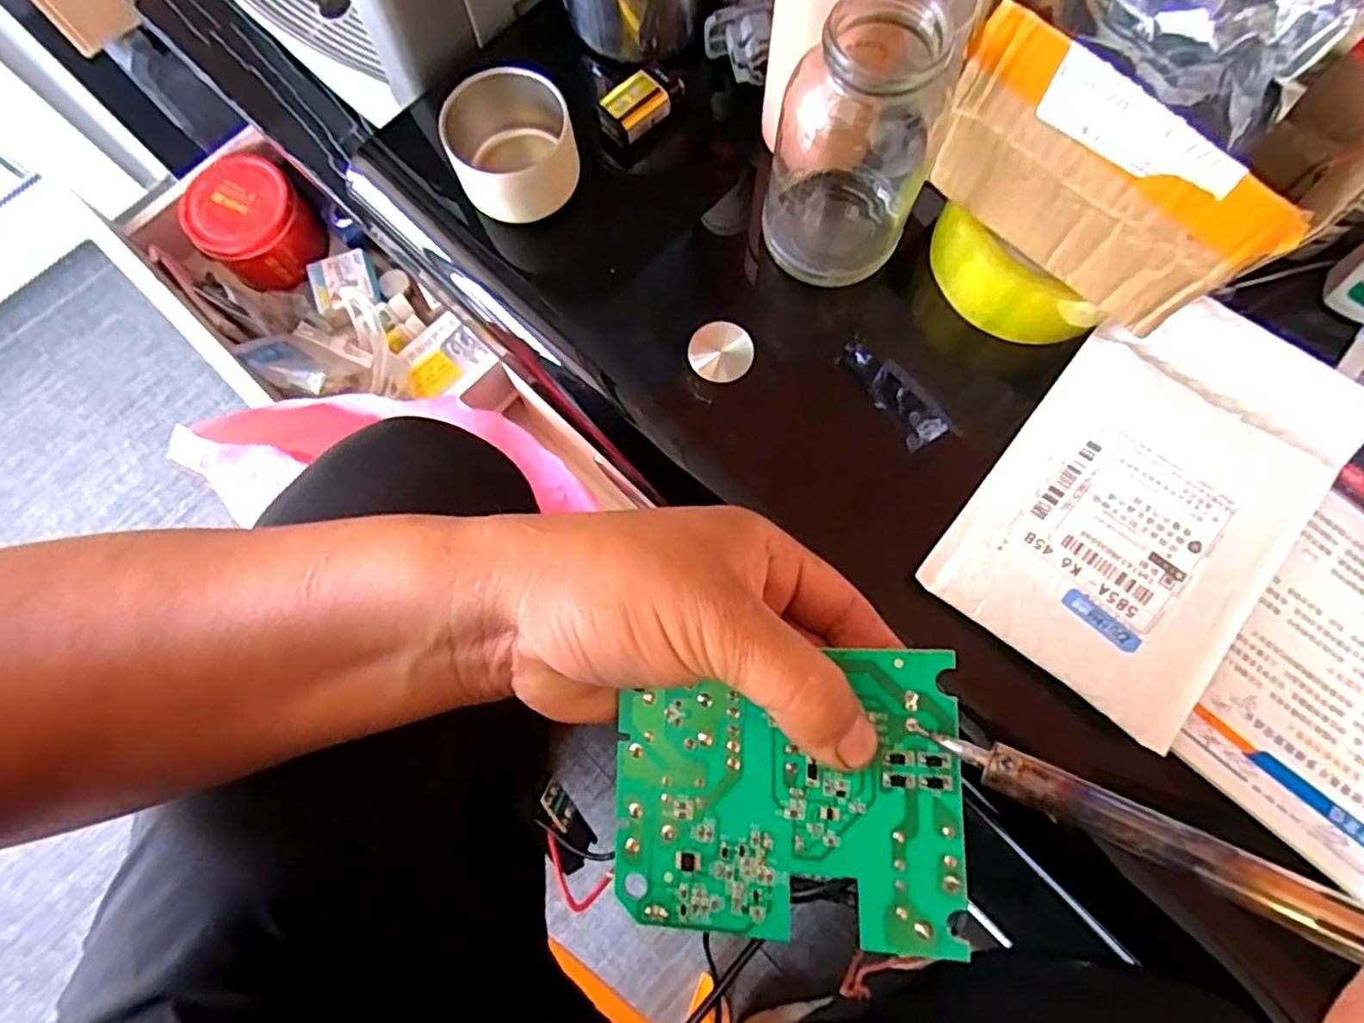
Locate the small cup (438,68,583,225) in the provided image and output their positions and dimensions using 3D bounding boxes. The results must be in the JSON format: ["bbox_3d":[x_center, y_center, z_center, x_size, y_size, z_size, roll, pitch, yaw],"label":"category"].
[{"bbox_3d":[-0.091,-0.194,0.371,0.063,0.051,0.060,0,76,1],"label":"small cup"}]

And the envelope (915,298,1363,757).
[{"bbox_3d":[0.222,-0.006,0.329,0.128,0.024,0.197,37,79,10],"label":"envelope"}]

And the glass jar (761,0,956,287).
[{"bbox_3d":[0.091,-0.174,0.323,0.071,0.124,0.061,-44,79,-9],"label":"glass jar"}]

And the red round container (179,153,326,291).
[{"bbox_3d":[-0.402,-0.269,0.653,0.095,0.083,0.096,0,76,1],"label":"red round container"}]

